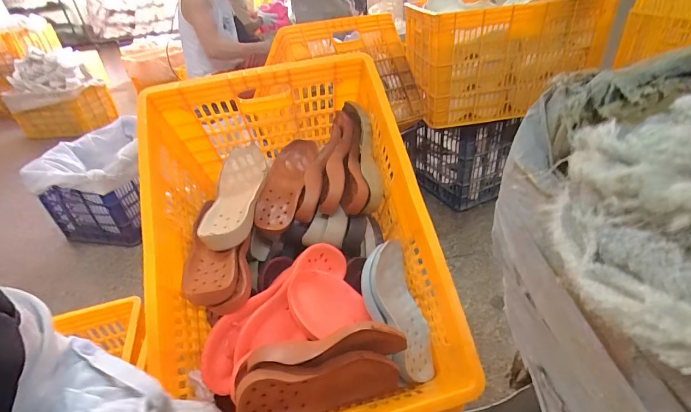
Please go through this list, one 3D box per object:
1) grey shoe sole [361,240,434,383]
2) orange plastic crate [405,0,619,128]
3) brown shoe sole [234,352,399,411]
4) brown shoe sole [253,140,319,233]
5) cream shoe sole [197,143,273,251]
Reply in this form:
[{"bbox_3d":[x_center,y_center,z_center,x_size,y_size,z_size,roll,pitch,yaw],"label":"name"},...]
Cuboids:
[{"bbox_3d":[0.101,0.199,0.681,0.102,0.058,0.248,-16,75,-13],"label":"grey shoe sole"},{"bbox_3d":[0.571,-0.578,1.374,0.597,0.379,0.413,-9,34,-4],"label":"orange plastic crate"},{"bbox_3d":[-0.042,0.291,0.582,0.258,0.108,0.040,1,17,-20],"label":"brown shoe sole"},{"bbox_3d":[-0.144,-0.051,0.841,0.102,0.059,0.252,8,63,19],"label":"brown shoe sole"},{"bbox_3d":[-0.239,-0.032,0.774,0.120,0.045,0.299,-6,46,9],"label":"cream shoe sole"}]

